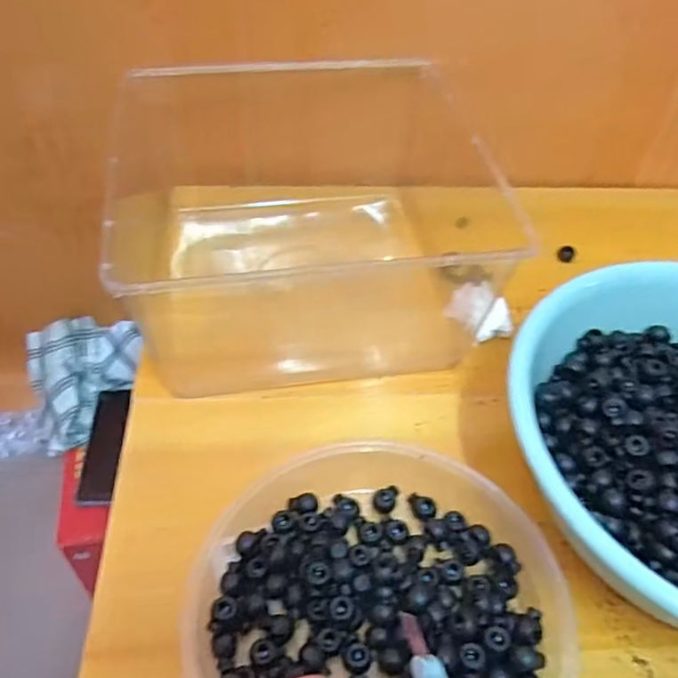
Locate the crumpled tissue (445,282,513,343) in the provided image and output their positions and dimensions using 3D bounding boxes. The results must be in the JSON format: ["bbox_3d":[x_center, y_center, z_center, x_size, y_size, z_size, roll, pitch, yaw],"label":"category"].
[{"bbox_3d":[0.126,-0.024,0.592,0.054,0.024,0.048,-9,50,-11],"label":"crumpled tissue"}]

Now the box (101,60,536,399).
[{"bbox_3d":[-0.025,-0.119,0.626,0.360,0.131,0.321,-7,50,-10],"label":"box"}]

